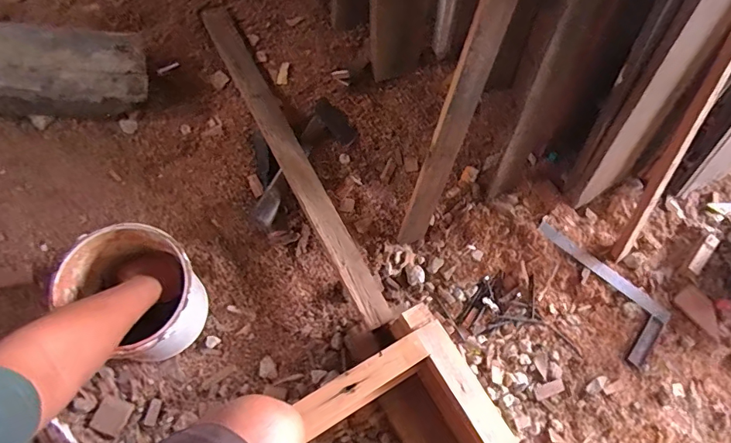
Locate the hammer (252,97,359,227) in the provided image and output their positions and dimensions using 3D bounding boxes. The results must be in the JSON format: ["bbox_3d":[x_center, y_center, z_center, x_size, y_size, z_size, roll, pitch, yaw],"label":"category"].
[{"bbox_3d":[-0.130,-0.114,0.905,0.094,0.061,0.293,30,66,9],"label":"hammer"}]

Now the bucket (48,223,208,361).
[{"bbox_3d":[-0.339,0.119,0.713,0.175,0.202,0.163,1,64,-2],"label":"bucket"}]

